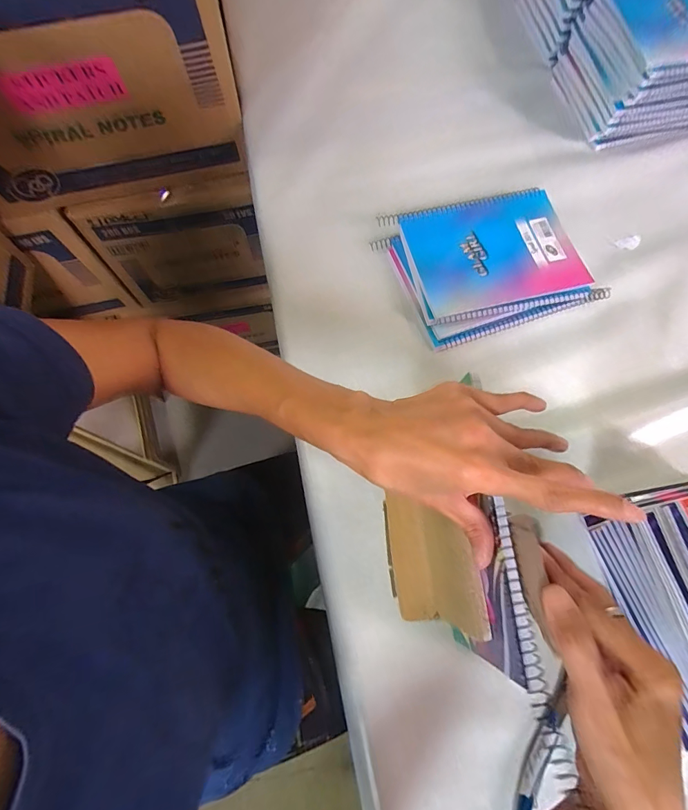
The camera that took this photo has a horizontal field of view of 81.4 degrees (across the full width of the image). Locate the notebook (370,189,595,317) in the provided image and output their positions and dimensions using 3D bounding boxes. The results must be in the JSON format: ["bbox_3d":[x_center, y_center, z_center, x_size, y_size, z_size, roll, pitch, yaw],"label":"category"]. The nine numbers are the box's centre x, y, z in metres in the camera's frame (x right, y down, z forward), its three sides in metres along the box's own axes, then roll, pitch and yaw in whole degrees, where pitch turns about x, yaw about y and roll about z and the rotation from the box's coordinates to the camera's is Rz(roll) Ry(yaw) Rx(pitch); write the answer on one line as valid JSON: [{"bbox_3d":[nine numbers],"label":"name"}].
[{"bbox_3d":[0.175,-0.184,0.482,0.196,0.015,0.146,-14,73,-4],"label":"notebook"}]

